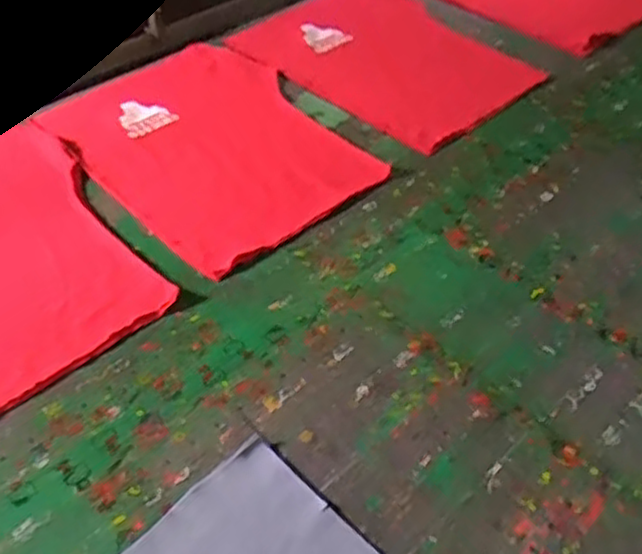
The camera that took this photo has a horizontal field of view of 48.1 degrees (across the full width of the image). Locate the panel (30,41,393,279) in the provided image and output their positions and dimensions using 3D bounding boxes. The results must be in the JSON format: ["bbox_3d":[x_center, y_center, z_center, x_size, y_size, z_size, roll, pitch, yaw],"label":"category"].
[{"bbox_3d":[-0.154,-0.197,1.025,0.334,0.015,0.451,-36,57,-27],"label":"panel"}]

